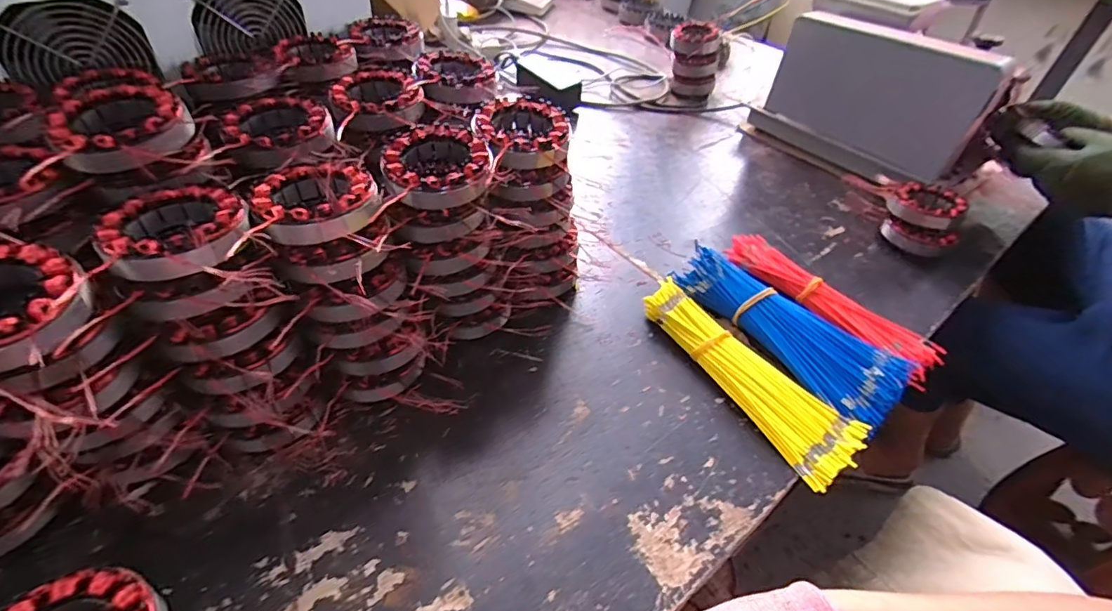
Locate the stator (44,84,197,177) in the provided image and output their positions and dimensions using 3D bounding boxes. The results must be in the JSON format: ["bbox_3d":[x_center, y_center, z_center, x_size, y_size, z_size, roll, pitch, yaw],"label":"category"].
[{"bbox_3d":[-0.324,-0.131,0.393,0.081,0.033,0.081,4,44,-4],"label":"stator"}]

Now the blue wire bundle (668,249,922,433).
[{"bbox_3d":[0.236,0.024,0.549,0.092,0.048,0.242,-28,54,-31],"label":"blue wire bundle"}]

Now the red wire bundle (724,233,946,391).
[{"bbox_3d":[0.300,-0.004,0.595,0.053,0.033,0.244,-27,54,-31],"label":"red wire bundle"}]

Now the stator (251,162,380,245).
[{"bbox_3d":[-0.178,-0.076,0.395,0.086,0.036,0.089,-3,45,-11],"label":"stator"}]

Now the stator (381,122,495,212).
[{"bbox_3d":[-0.098,-0.115,0.435,0.084,0.032,0.090,-8,46,-16],"label":"stator"}]

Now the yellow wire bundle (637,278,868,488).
[{"bbox_3d":[0.185,0.062,0.512,0.075,0.034,0.240,-20,50,-25],"label":"yellow wire bundle"}]

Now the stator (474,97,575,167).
[{"bbox_3d":[-0.029,-0.157,0.476,0.083,0.024,0.090,4,44,-4],"label":"stator"}]

